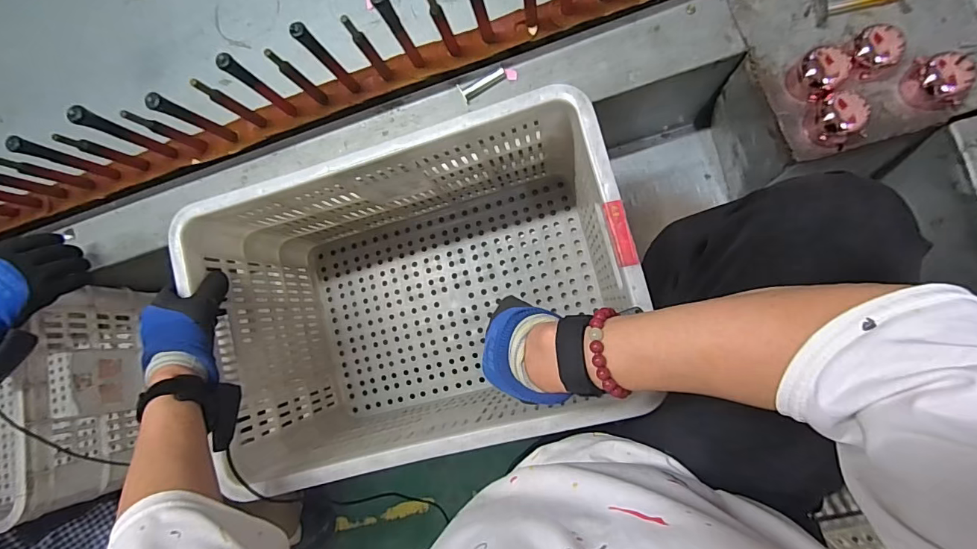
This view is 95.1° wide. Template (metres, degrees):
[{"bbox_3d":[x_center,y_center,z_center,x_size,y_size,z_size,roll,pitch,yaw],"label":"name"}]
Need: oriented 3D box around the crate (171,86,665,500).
[{"bbox_3d":[-0.078,0.034,0.639,0.515,0.302,0.350,-17,84,8],"label":"crate"}]

